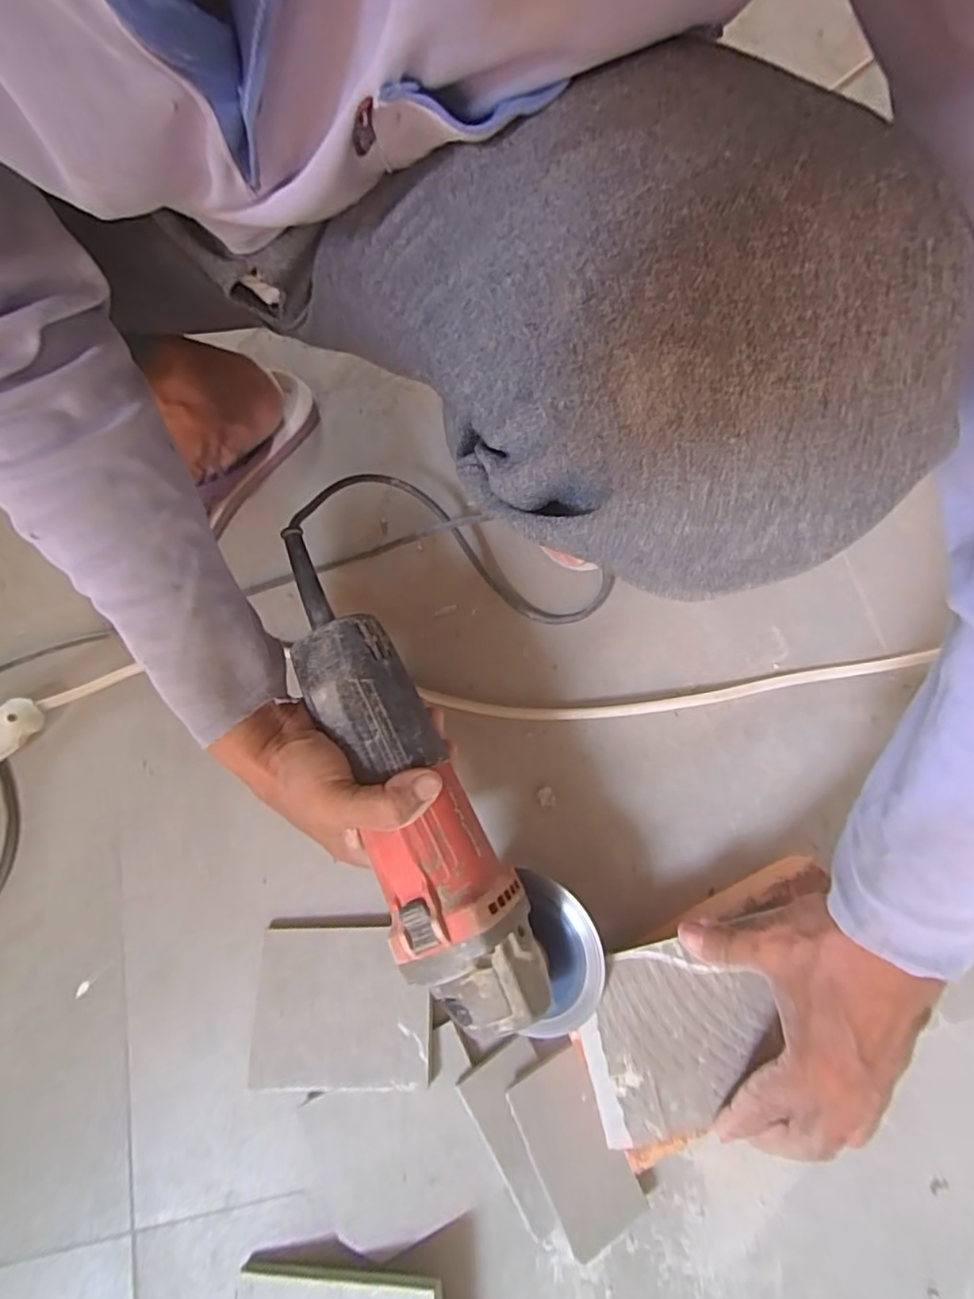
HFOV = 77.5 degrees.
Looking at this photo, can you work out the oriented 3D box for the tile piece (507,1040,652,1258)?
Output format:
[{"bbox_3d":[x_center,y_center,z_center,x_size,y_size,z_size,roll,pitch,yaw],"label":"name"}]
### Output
[{"bbox_3d":[0.053,0.301,0.366,0.051,0.004,0.093,-20,73,-23],"label":"tile piece"}]

